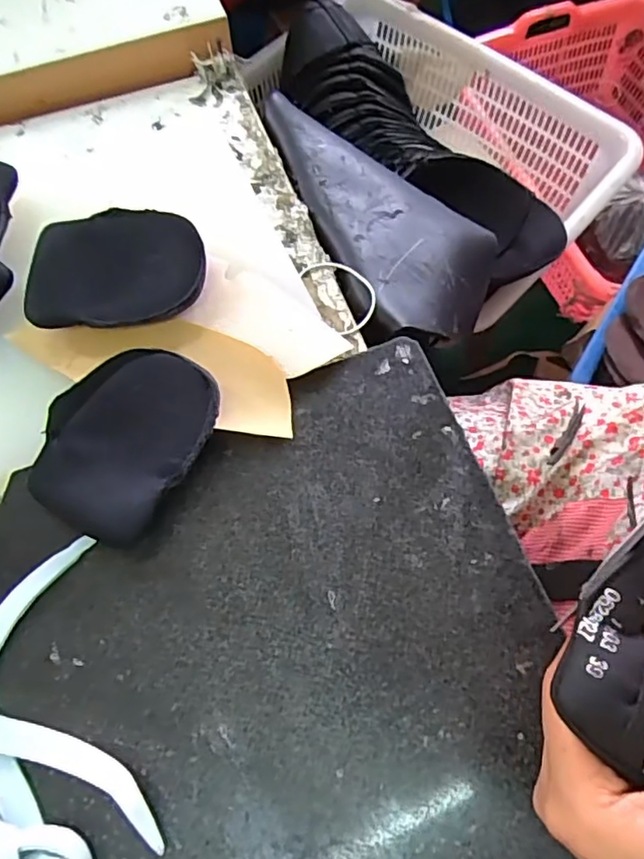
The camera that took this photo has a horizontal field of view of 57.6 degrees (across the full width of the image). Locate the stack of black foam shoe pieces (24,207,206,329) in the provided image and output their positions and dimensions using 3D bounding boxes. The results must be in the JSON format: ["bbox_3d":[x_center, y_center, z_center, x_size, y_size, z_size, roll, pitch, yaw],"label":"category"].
[{"bbox_3d":[-0.116,-0.093,0.337,0.095,0.022,0.074,-11,68,-3],"label":"stack of black foam shoe pieces"}]

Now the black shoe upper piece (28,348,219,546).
[{"bbox_3d":[-0.101,0.005,0.305,0.077,0.017,0.098,34,72,14],"label":"black shoe upper piece"}]

